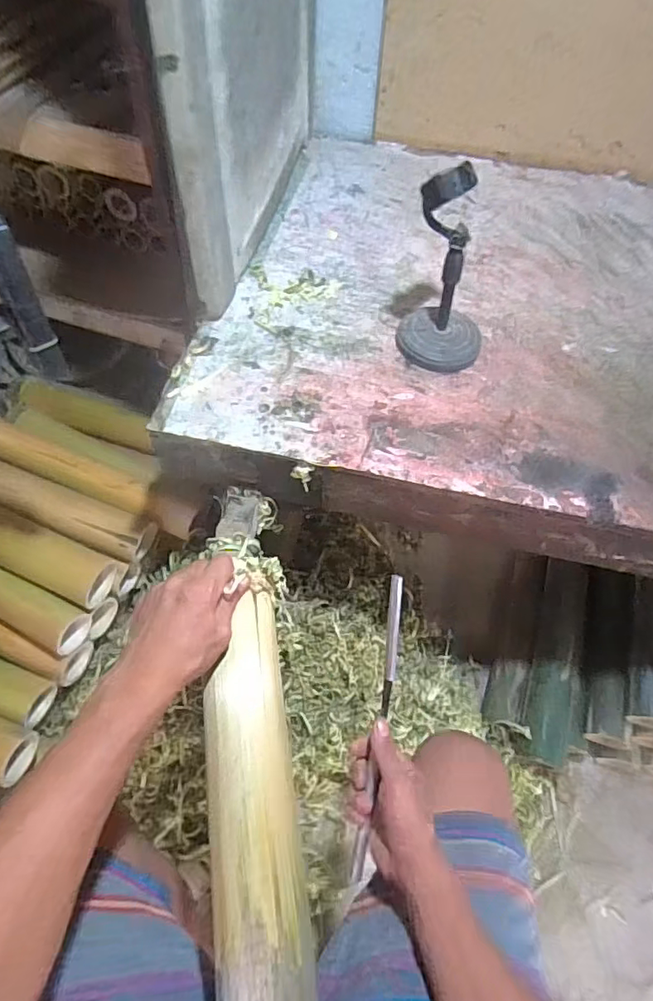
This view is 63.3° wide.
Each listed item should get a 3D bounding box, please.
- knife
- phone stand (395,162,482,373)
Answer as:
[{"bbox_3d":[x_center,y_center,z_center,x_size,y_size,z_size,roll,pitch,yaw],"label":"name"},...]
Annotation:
[{"bbox_3d":[0.055,0.233,0.549,0.017,0.014,0.308,9,85,4],"label":"knife"},{"bbox_3d":[0.148,-0.254,0.609,0.108,0.194,0.100,-5,60,-6],"label":"phone stand"}]

